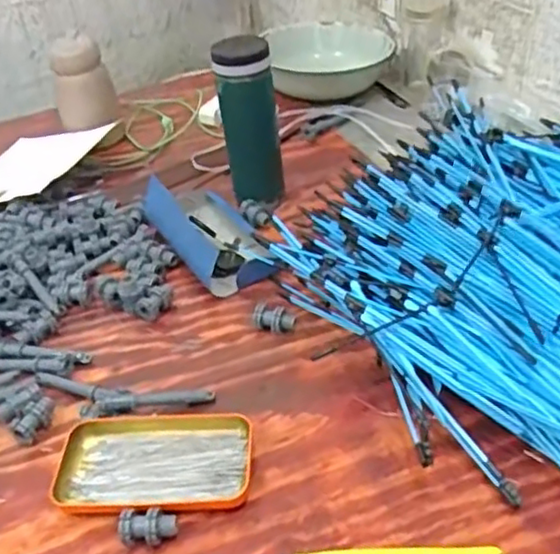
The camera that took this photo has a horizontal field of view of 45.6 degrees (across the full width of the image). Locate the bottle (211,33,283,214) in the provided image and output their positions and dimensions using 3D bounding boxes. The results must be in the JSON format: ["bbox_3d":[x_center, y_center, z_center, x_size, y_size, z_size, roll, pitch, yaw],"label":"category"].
[{"bbox_3d":[-0.033,-0.160,0.722,0.059,0.181,0.057,-5,40,2],"label":"bottle"}]

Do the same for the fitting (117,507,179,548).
[{"bbox_3d":[-0.090,0.172,0.460,0.038,0.023,0.020,-10,40,-3],"label":"fitting"}]

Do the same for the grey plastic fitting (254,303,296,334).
[{"bbox_3d":[-0.004,0.037,0.608,0.037,0.023,0.022,3,41,12],"label":"grey plastic fitting"}]

